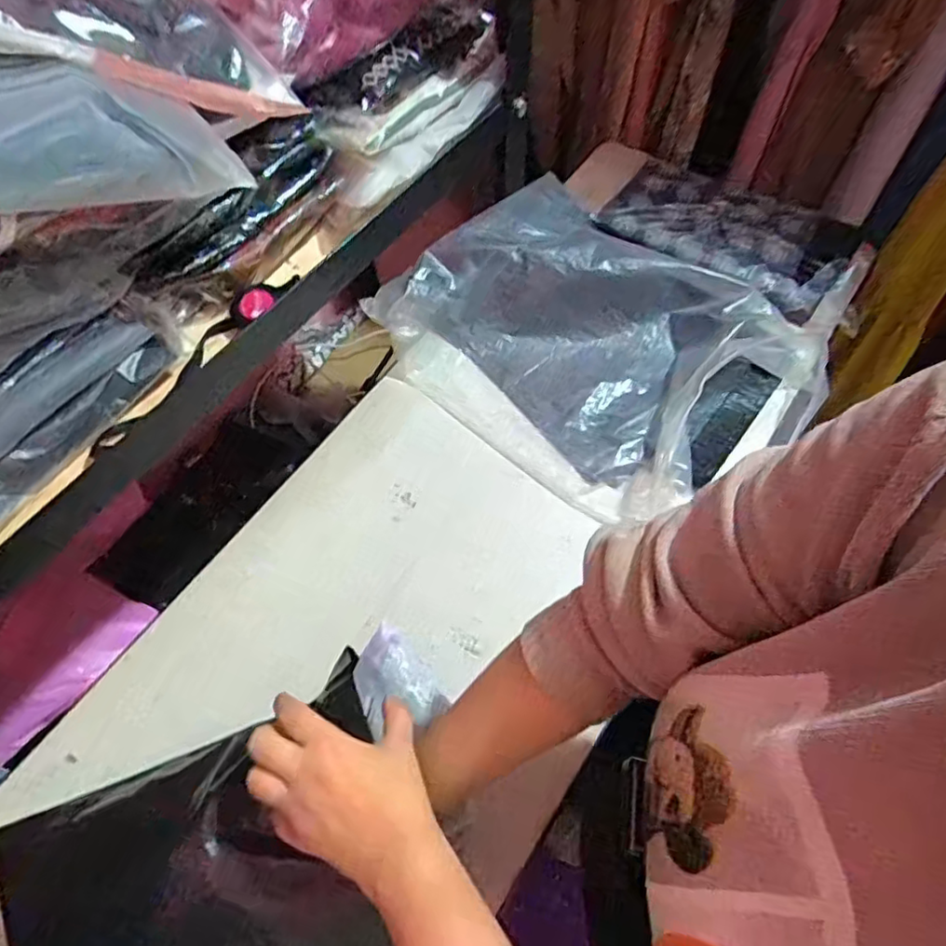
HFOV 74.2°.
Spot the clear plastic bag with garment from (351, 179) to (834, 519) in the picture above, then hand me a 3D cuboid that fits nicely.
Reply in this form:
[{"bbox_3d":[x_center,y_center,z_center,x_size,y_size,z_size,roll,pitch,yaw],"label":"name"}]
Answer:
[{"bbox_3d":[0.155,-0.163,0.766,0.461,0.090,0.346,37,70,19],"label":"clear plastic bag with garment"}]

